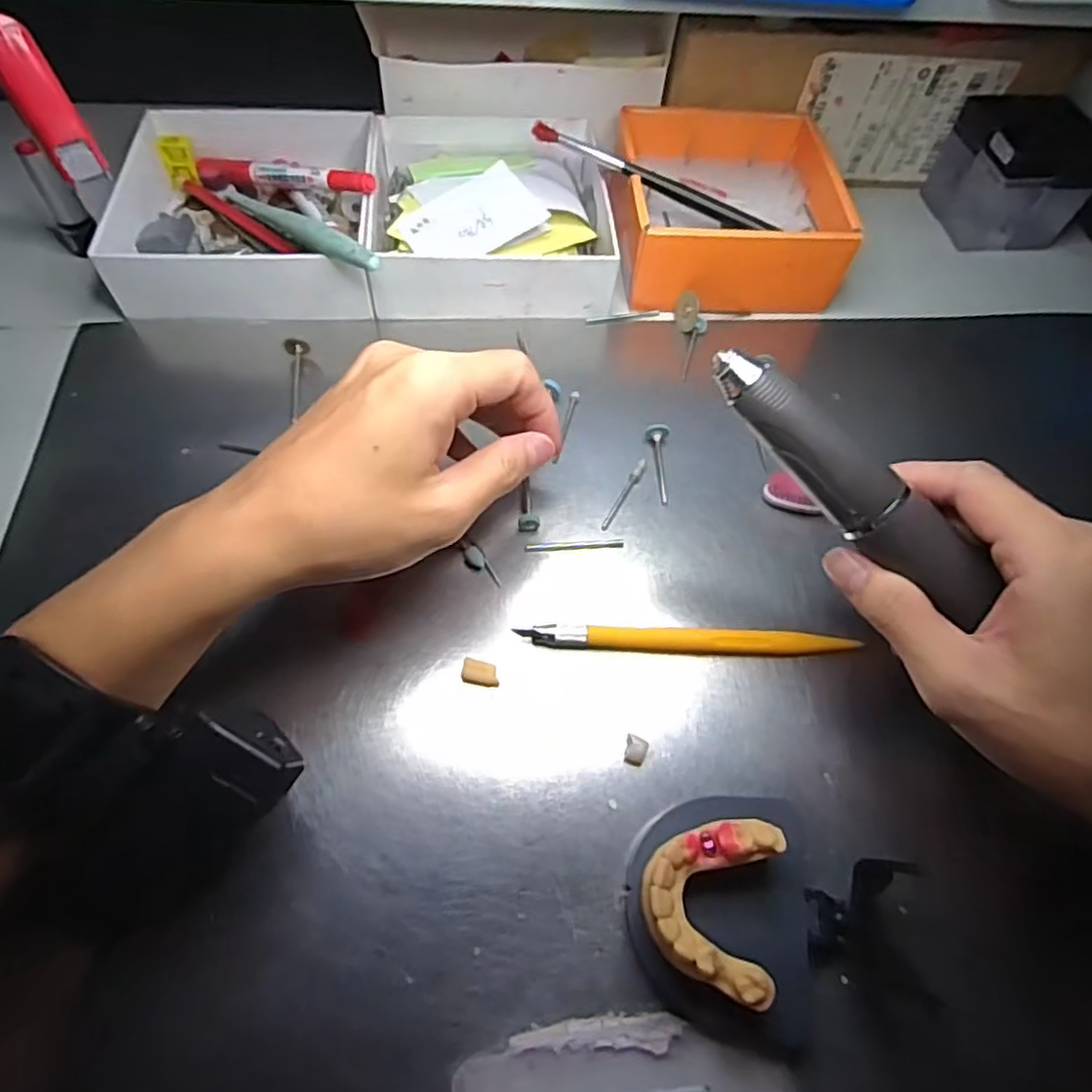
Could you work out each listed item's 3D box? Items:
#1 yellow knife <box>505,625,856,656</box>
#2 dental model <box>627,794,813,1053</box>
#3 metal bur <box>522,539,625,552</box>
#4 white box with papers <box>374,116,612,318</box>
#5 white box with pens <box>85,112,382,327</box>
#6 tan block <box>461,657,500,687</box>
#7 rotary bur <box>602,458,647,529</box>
[{"bbox_3d":[0.057,0.039,0.274,0.131,0.013,0.009,3,60,-2],"label":"yellow knife"},{"bbox_3d":[0.059,0.117,0.221,0.060,0.031,0.073,8,60,1],"label":"dental model"},{"bbox_3d":[0.013,0.000,0.301,0.044,0.004,0.004,-2,60,-5],"label":"metal bur"},{"bbox_3d":[-0.031,-0.195,0.390,0.134,0.035,0.140,-4,60,-6],"label":"white box with papers"},{"bbox_3d":[-0.161,-0.187,0.370,0.138,0.051,0.155,-1,60,-4],"label":"white box with pens"},{"bbox_3d":[-0.026,0.050,0.266,0.015,0.004,0.009,11,60,3],"label":"tan block"},{"bbox_3d":[0.037,-0.024,0.314,0.005,0.004,0.043,25,61,11],"label":"rotary bur"}]

